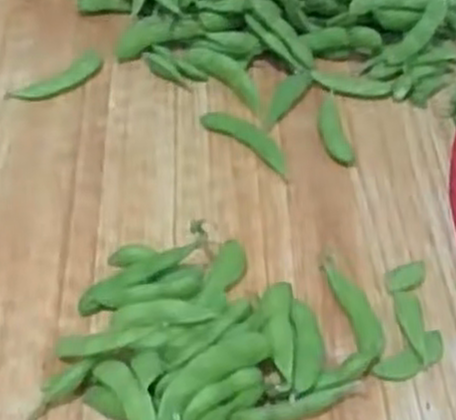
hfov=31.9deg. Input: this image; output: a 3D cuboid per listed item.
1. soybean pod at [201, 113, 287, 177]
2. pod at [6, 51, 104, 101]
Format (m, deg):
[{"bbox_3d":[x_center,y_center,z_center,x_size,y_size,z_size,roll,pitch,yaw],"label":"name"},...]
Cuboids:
[{"bbox_3d":[0.013,-0.040,0.438,0.057,0.005,0.019,33,53,22],"label":"soybean pod"},{"bbox_3d":[-0.095,-0.075,0.455,0.017,0.004,0.059,38,55,25],"label":"pod"}]

